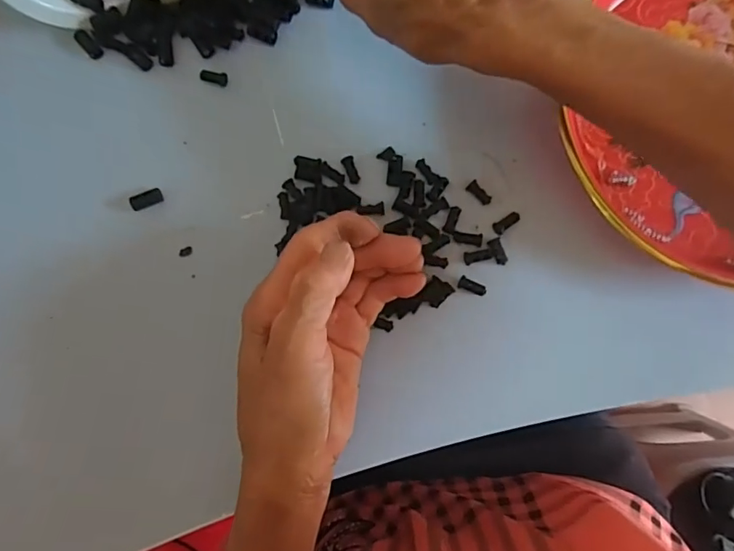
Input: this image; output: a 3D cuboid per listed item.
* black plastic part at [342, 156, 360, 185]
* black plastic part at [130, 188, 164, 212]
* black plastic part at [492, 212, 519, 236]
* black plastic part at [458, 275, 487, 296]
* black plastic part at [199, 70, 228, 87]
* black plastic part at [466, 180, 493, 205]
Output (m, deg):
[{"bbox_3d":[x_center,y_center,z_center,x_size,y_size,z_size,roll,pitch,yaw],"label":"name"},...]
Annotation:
[{"bbox_3d":[-0.010,-0.065,0.302,0.007,0.004,0.018,-21,82,-1],"label":"black plastic part"},{"bbox_3d":[-0.133,-0.046,0.300,0.018,0.010,0.007,-26,82,-2],"label":"black plastic part"},{"bbox_3d":[0.083,-0.032,0.296,0.018,0.004,0.008,-36,83,-3],"label":"black plastic part"},{"bbox_3d":[0.062,0.006,0.291,0.017,0.004,0.007,22,83,5],"label":"black plastic part"},{"bbox_3d":[-0.096,-0.126,0.313,0.017,0.004,0.009,18,83,4],"label":"black plastic part"},{"bbox_3d":[0.068,-0.050,0.299,0.016,0.004,0.008,40,85,7],"label":"black plastic part"}]

